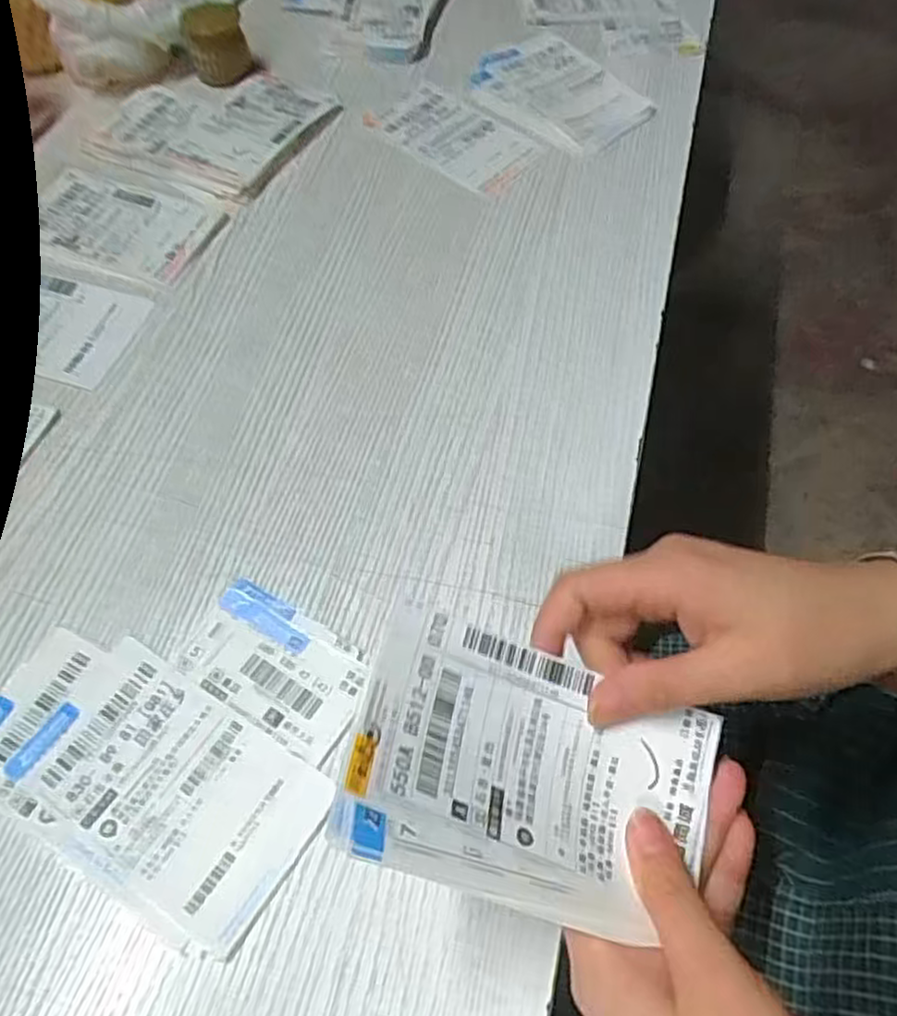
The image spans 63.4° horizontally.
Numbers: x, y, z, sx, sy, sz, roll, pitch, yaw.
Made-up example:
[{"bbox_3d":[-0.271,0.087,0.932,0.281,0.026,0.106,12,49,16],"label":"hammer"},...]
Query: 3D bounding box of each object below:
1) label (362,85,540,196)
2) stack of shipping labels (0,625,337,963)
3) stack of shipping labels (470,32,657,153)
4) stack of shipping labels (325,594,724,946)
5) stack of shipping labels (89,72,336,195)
[{"bbox_3d":[0.003,-0.282,0.552,0.129,0.004,0.069,38,66,19],"label":"label"},{"bbox_3d":[-0.136,0.114,0.318,0.156,0.004,0.084,26,63,14],"label":"stack of shipping labels"},{"bbox_3d":[0.087,-0.330,0.576,0.098,0.010,0.134,-35,66,-19],"label":"stack of shipping labels"},{"bbox_3d":[0.032,0.088,0.247,0.129,0.017,0.088,24,48,-13],"label":"stack of shipping labels"},{"bbox_3d":[-0.180,-0.291,0.549,0.136,0.014,0.131,23,62,13],"label":"stack of shipping labels"}]

